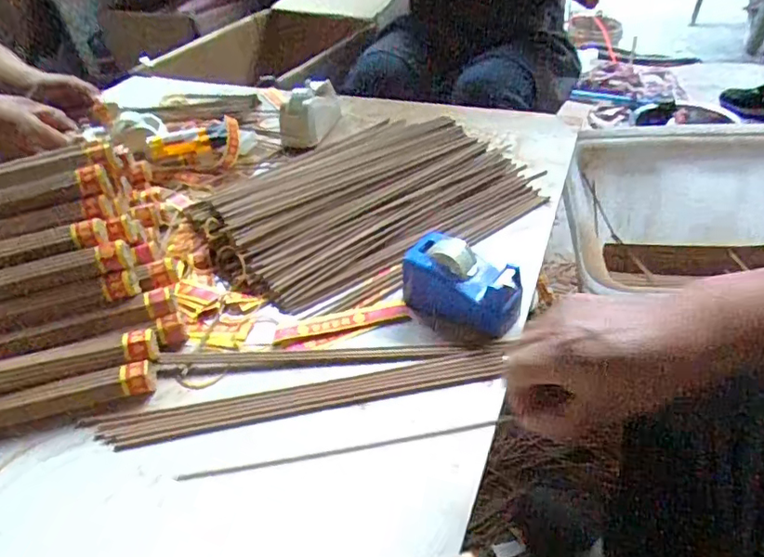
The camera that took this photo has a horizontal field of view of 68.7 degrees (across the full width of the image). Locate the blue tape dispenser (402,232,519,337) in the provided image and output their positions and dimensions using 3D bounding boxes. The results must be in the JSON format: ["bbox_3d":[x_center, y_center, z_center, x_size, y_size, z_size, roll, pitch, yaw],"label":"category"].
[{"bbox_3d":[0.068,0.004,0.481,0.106,0.055,0.056,25,49,31],"label":"blue tape dispenser"}]

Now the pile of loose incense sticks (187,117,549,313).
[{"bbox_3d":[-0.024,-0.114,0.645,0.368,0.043,0.289,-26,44,-22],"label":"pile of loose incense sticks"}]

